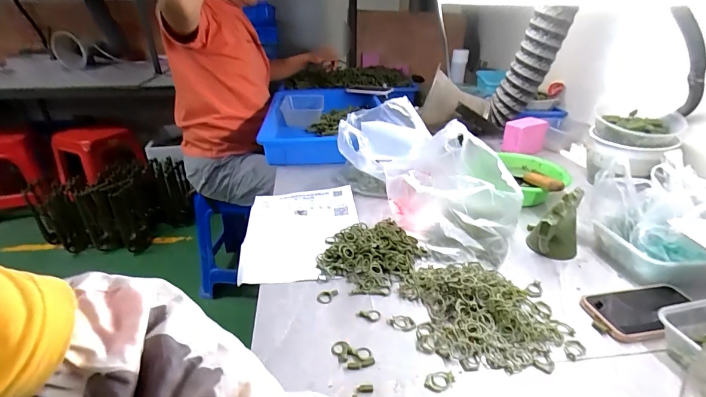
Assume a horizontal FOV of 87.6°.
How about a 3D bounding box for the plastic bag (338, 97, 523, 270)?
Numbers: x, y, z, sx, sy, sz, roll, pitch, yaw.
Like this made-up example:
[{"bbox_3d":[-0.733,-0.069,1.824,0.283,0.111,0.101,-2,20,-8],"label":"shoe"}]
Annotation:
[{"bbox_3d":[0.106,-0.061,0.722,0.195,0.192,0.433,-9,29,-15],"label":"plastic bag"}]

